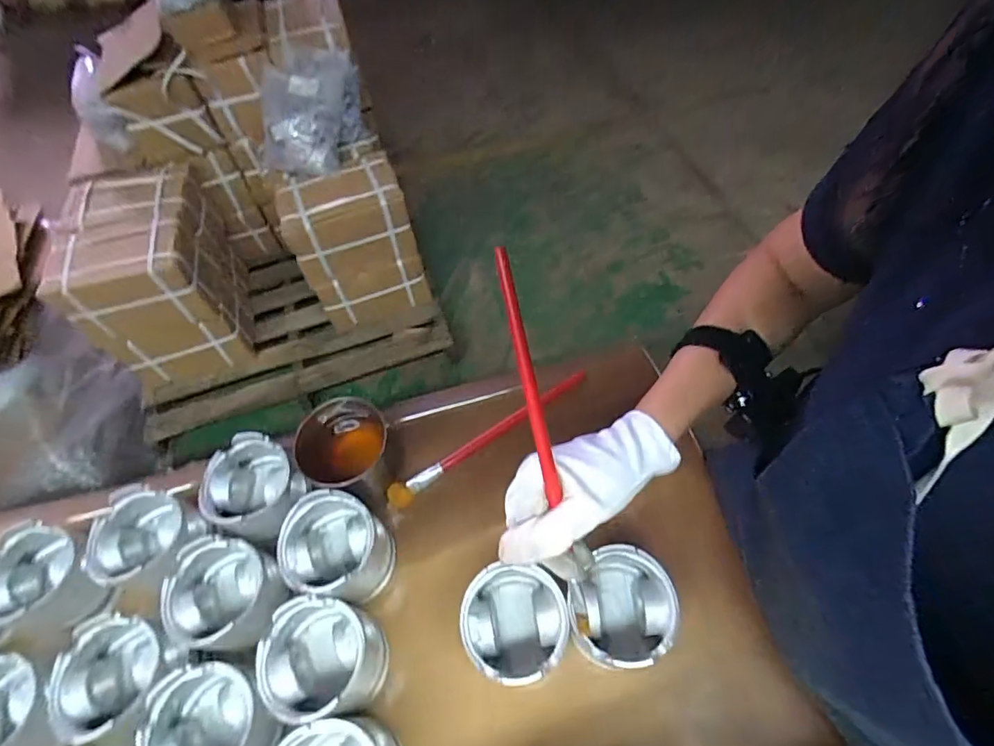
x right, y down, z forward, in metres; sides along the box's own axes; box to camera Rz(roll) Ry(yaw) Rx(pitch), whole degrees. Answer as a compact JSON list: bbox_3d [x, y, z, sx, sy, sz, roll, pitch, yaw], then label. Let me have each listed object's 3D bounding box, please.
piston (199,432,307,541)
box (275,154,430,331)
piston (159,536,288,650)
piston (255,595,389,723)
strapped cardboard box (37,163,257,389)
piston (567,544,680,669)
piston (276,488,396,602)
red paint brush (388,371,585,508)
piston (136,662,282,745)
[{"bbox_3d":[-0.256,0.119,0.539,0.093,0.069,0.087,-2,60,3],"label":"piston"},{"bbox_3d":[-0.403,-0.377,1.479,0.313,0.391,0.251,-20,60,-7],"label":"box"},{"bbox_3d":[-0.259,0.209,0.485,0.095,0.066,0.092,-2,60,3],"label":"piston"},{"bbox_3d":[-0.154,0.252,0.455,0.095,0.078,0.087,-3,60,3],"label":"piston"},{"bbox_3d":[-0.963,-0.292,1.467,0.335,0.407,0.462,-19,60,-7],"label":"strapped cardboard box"},{"bbox_3d":[0.116,0.213,0.464,0.074,0.094,0.091,-5,59,1],"label":"piston"},{"bbox_3d":[-0.155,0.171,0.503,0.092,0.079,0.089,-2,60,3],"label":"piston"},{"bbox_3d":[-0.006,0.072,0.595,0.270,0.016,0.025,-31,62,-13],"label":"red paint brush"},{"bbox_3d":[-0.242,0.298,0.431,0.097,0.067,0.092,-2,60,3],"label":"piston"}]

